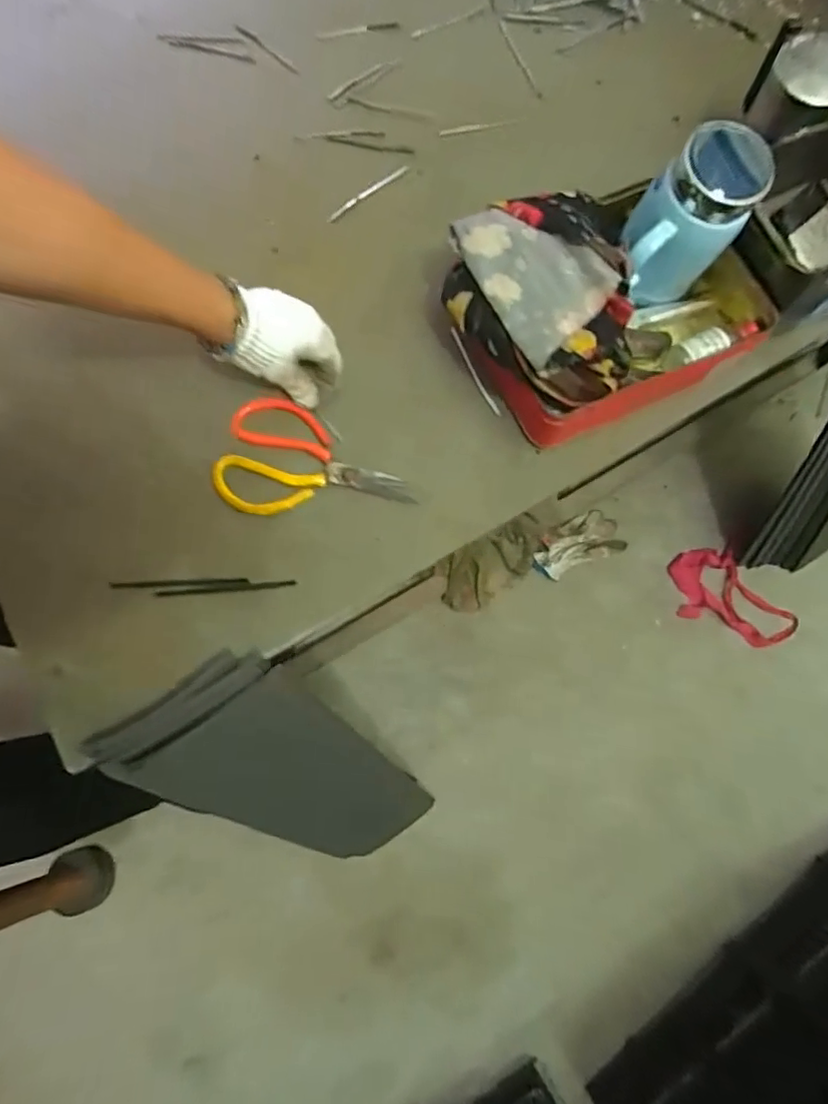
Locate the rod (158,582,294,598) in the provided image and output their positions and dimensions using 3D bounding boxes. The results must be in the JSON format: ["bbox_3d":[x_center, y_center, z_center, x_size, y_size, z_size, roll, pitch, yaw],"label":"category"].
[{"bbox_3d":[-0.169,0.033,0.526,0.127,0.006,0.005,-5,77,-1],"label":"rod"}]

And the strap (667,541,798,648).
[{"bbox_3d":[0.571,0.086,1.069,0.159,0.025,0.221,-35,79,-8],"label":"strap"}]

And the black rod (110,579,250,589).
[{"bbox_3d":[-0.210,0.028,0.527,0.124,0.009,0.006,-2,77,0],"label":"black rod"}]

